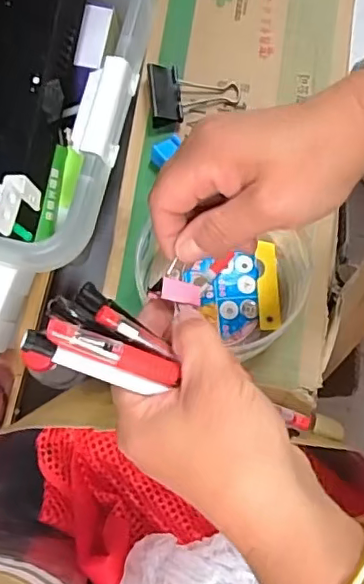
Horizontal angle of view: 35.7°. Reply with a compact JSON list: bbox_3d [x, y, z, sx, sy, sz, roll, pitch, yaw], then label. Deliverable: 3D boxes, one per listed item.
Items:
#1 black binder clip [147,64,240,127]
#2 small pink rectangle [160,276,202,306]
[{"bbox_3d":[0.011,-0.172,0.492,0.079,0.019,0.051,-4,78,0],"label":"black binder clip"},{"bbox_3d":[0.000,0.000,0.295,0.022,0.004,0.011,13,84,-16],"label":"small pink rectangle"}]

